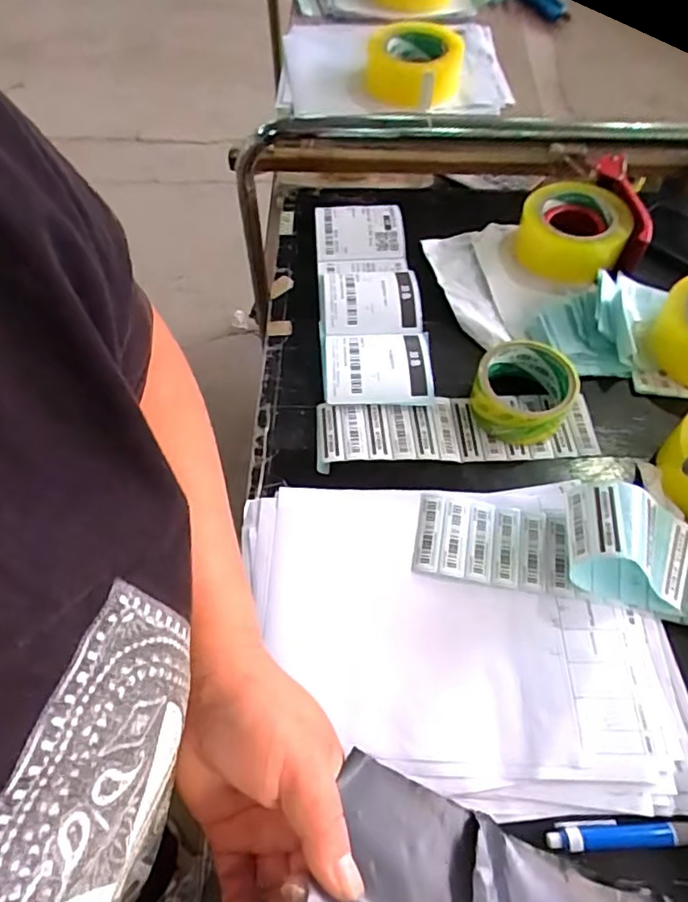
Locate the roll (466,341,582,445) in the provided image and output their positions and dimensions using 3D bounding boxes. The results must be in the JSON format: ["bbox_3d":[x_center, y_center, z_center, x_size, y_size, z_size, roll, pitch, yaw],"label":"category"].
[{"bbox_3d":[0.168,-0.055,0.546,0.090,0.041,0.088,0,59,0],"label":"roll"}]

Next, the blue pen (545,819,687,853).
[{"bbox_3d":[0.198,0.252,0.381,0.127,0.008,0.016,-1,59,0],"label":"blue pen"}]

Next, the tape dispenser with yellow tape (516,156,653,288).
[{"bbox_3d":[0.276,-0.277,0.670,0.138,0.055,0.162,14,61,8],"label":"tape dispenser with yellow tape"}]

